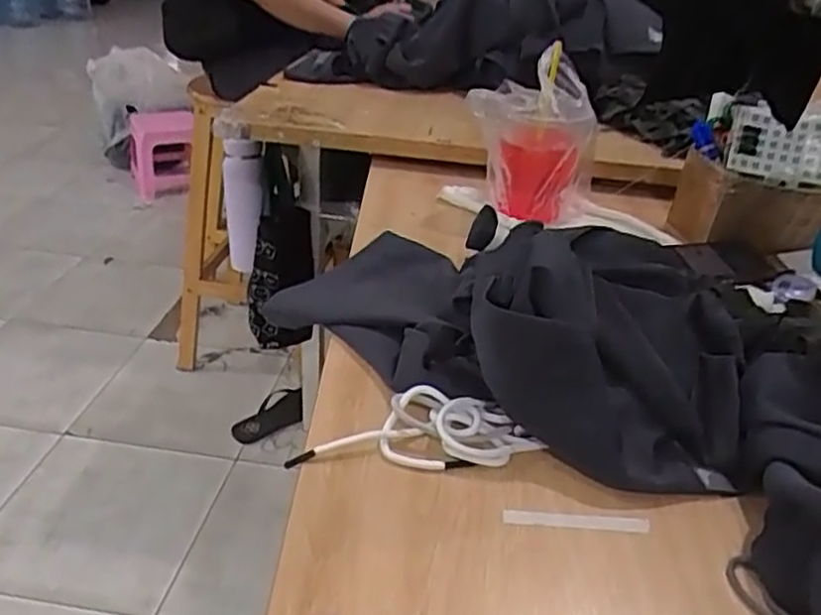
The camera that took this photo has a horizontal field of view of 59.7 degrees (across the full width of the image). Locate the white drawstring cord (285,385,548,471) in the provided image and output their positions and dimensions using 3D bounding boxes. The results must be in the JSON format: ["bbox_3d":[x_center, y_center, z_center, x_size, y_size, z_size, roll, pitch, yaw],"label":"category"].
[{"bbox_3d":[0.006,0.090,0.531,0.171,0.030,0.058,3,30,0],"label":"white drawstring cord"}]

